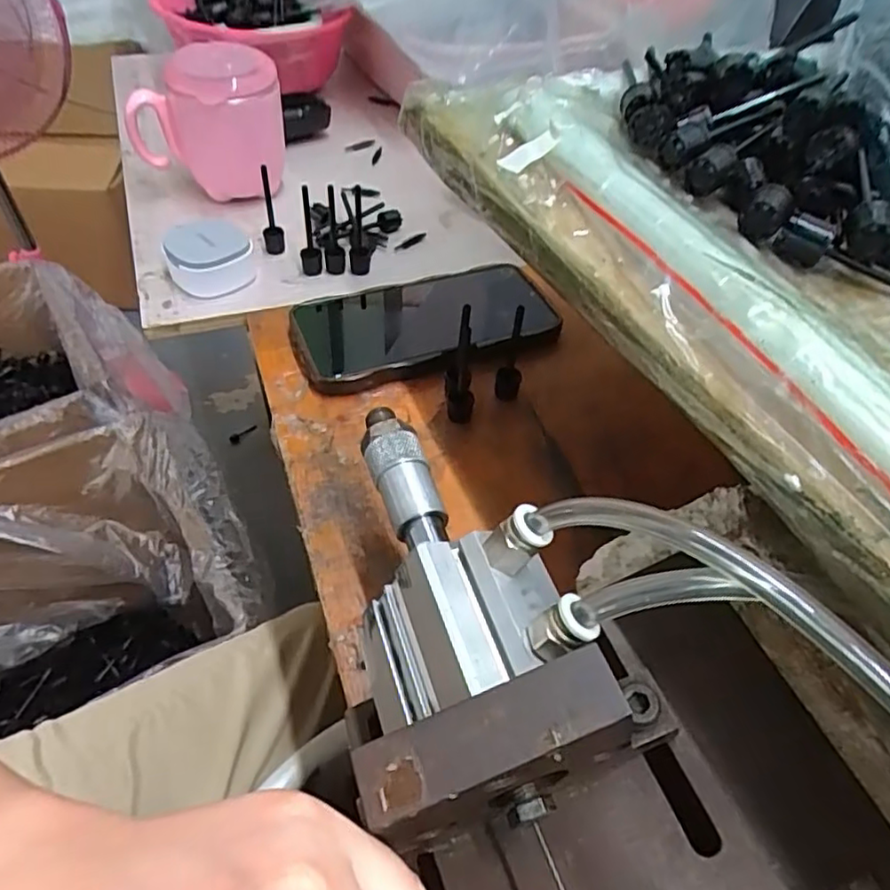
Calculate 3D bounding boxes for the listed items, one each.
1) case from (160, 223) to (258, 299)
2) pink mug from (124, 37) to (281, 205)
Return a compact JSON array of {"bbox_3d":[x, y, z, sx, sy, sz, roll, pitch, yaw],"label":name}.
[{"bbox_3d":[-0.163,-0.132,0.438,0.055,0.031,0.060,-13,52,-16],"label":"case"},{"bbox_3d":[-0.180,-0.240,0.480,0.106,0.096,0.074,-13,52,-16],"label":"pink mug"}]

